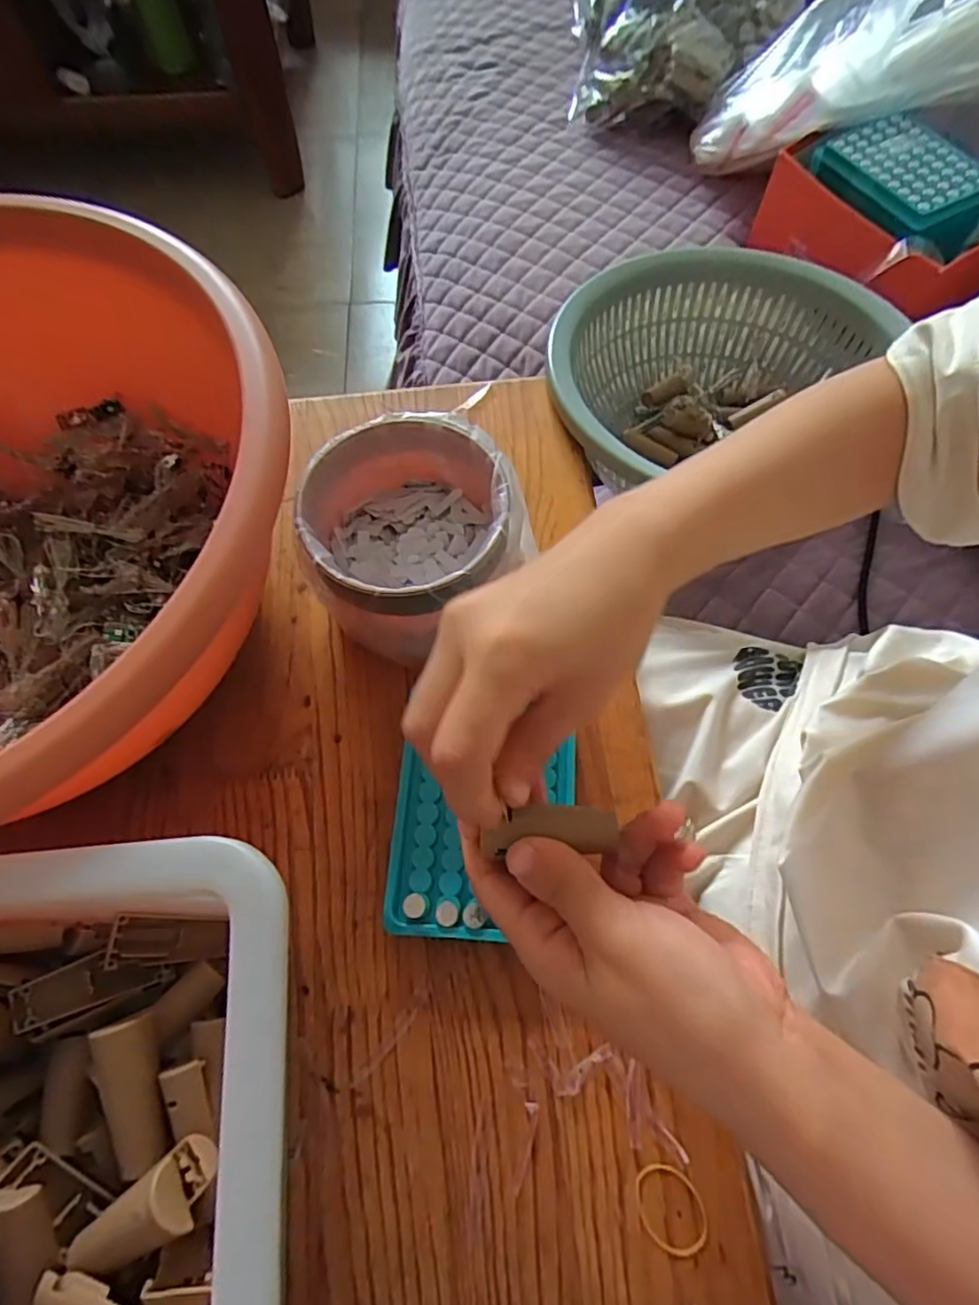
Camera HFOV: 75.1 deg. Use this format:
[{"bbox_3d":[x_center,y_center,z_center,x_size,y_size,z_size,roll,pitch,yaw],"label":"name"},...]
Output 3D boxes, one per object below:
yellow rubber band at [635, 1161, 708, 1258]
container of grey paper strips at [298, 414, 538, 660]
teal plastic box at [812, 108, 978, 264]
[{"bbox_3d":[0.083,0.251,0.286,0.032,0.004,0.032,0,65,0],"label":"yellow rubber band"},{"bbox_3d":[-0.046,-0.066,0.380,0.114,0.087,0.119,0,65,0],"label":"container of grey paper strips"},{"bbox_3d":[0.368,-0.415,0.566,0.105,0.043,0.148,-19,67,-9],"label":"teal plastic box"}]

